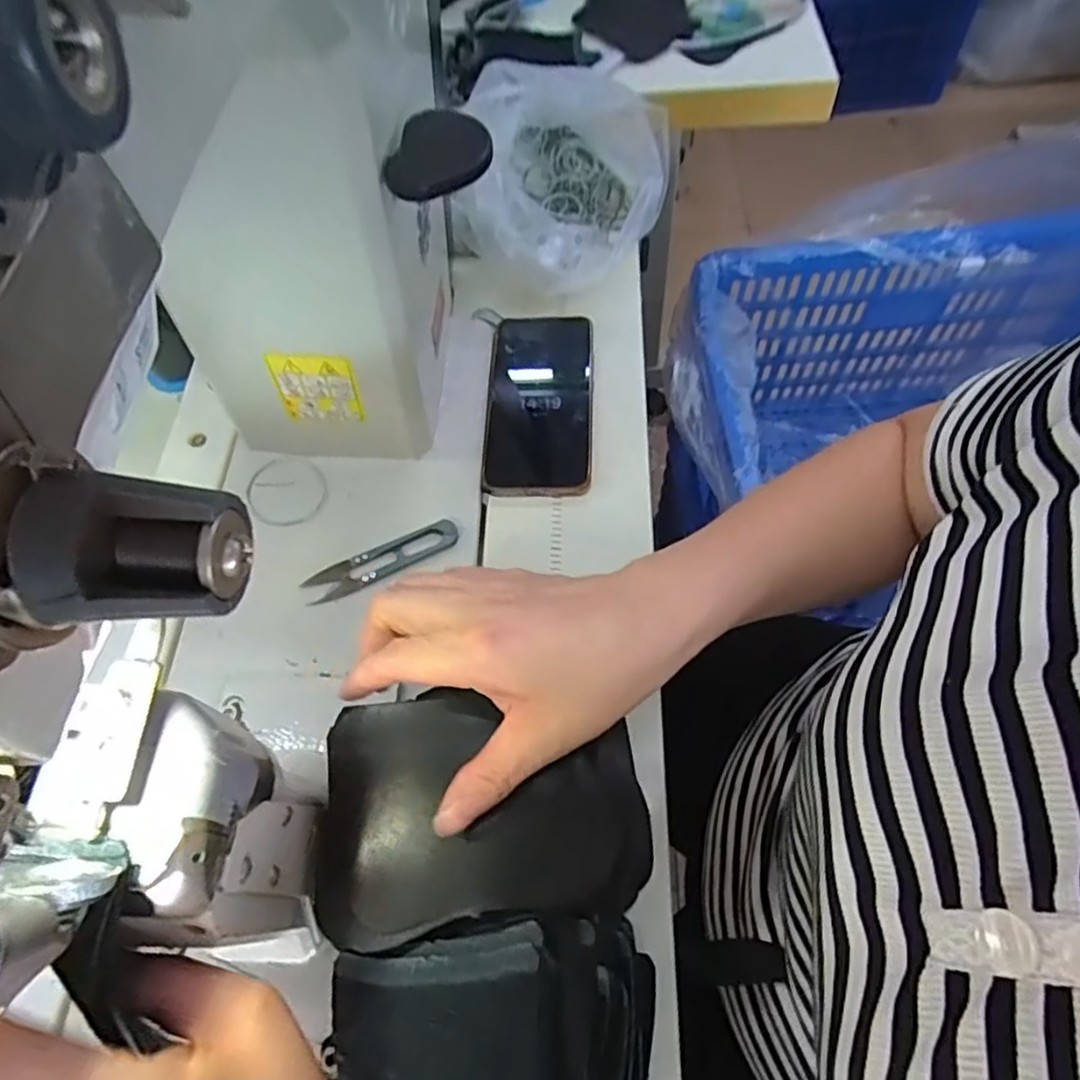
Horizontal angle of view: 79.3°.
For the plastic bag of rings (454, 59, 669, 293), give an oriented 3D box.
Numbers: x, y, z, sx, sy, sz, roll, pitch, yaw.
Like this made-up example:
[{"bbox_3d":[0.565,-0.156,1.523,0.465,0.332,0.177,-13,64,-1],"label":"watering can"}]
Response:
[{"bbox_3d":[0.017,-0.290,0.508,0.150,0.095,0.178,12,63,11],"label":"plastic bag of rings"}]

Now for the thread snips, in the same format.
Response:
[{"bbox_3d":[-0.101,0.014,0.423,0.100,0.011,0.023,-27,63,-10],"label":"thread snips"}]

